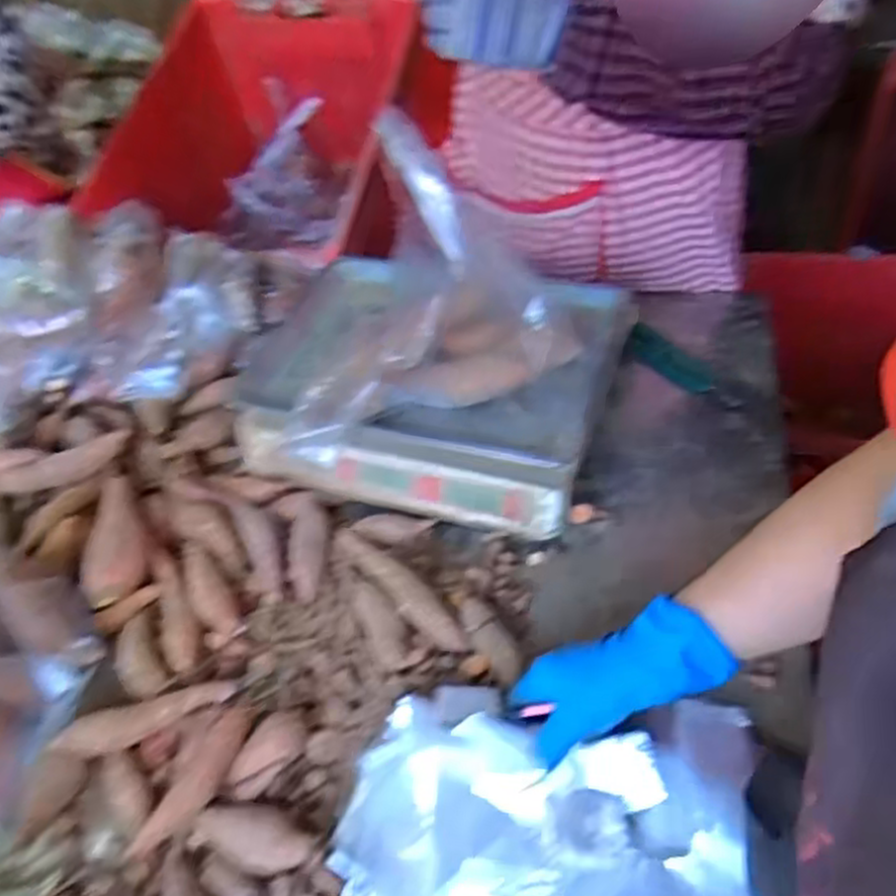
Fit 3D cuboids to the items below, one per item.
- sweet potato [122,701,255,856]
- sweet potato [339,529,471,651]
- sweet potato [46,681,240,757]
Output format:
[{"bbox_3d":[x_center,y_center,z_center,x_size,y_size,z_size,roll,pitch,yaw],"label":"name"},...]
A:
[{"bbox_3d":[-0.181,0.239,0.554,0.033,0.022,0.119,17,53,24],"label":"sweet potato"},{"bbox_3d":[-0.042,0.117,0.650,0.027,0.025,0.155,-35,51,-21],"label":"sweet potato"},{"bbox_3d":[-0.233,0.208,0.592,0.127,0.025,0.027,-18,47,-6],"label":"sweet potato"}]

